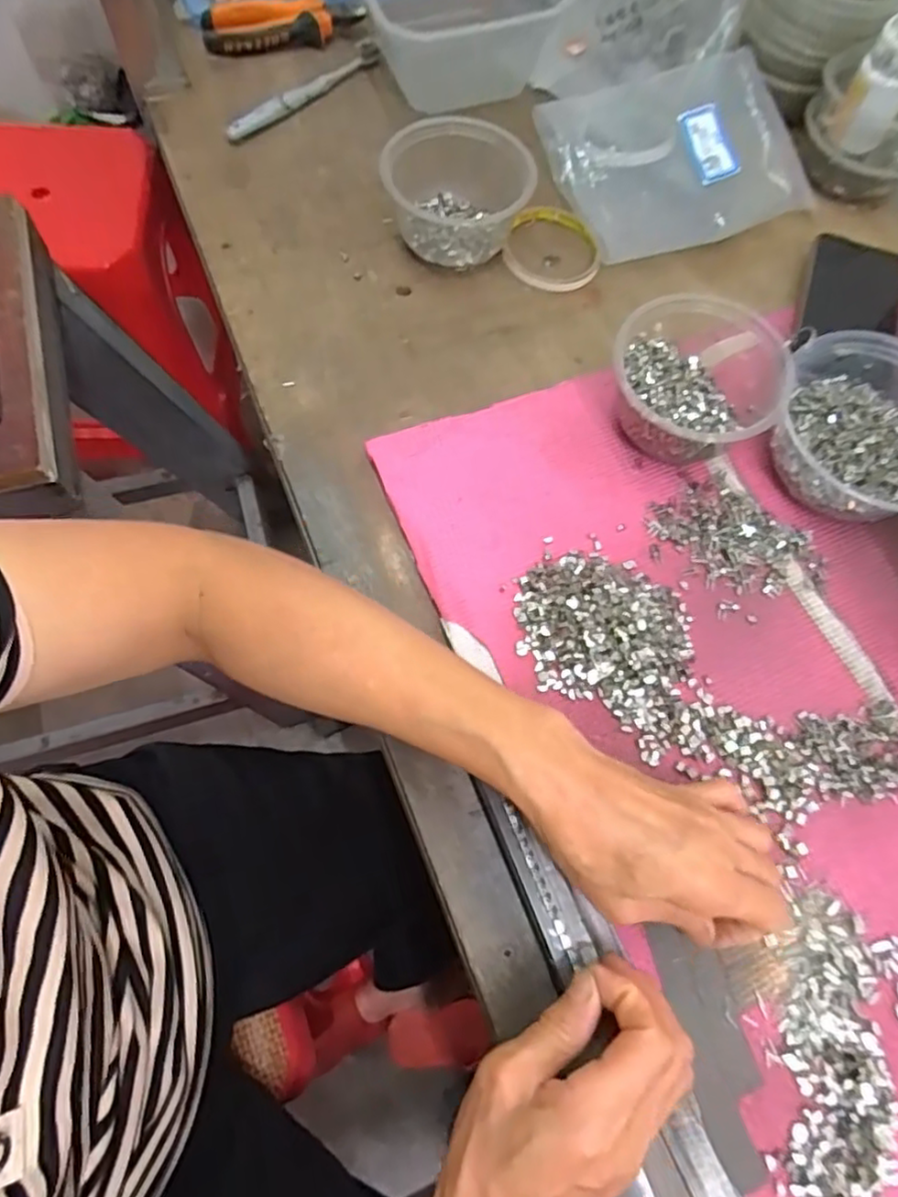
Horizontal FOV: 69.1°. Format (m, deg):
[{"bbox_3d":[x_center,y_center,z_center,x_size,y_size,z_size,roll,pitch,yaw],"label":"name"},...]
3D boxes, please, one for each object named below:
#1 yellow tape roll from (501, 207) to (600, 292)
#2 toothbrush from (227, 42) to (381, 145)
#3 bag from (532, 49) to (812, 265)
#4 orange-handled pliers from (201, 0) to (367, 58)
[{"bbox_3d":[0.085,-0.293,0.543,0.080,0.016,0.084,4,68,-3],"label":"yellow tape roll"},{"bbox_3d":[-0.131,-0.462,0.592,0.022,0.013,0.177,40,71,11],"label":"toothbrush"},{"bbox_3d":[0.200,-0.385,0.565,0.214,0.035,0.163,-21,71,-12],"label":"bag"},{"bbox_3d":[-0.153,-0.533,0.606,0.147,0.029,0.040,-13,70,-9],"label":"orange-handled pliers"}]

